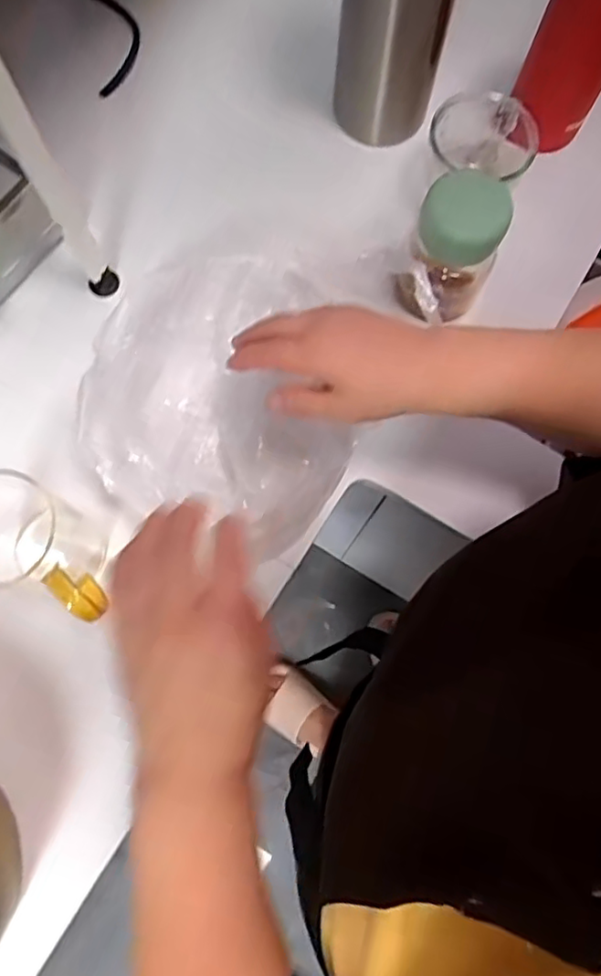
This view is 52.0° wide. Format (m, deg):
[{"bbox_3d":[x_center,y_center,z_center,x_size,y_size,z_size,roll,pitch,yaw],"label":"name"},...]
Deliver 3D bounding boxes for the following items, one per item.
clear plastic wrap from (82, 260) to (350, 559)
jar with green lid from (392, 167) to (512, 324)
[{"bbox_3d":[-0.055,-0.085,0.518,0.212,0.071,0.240,23,78,5],"label":"clear plastic wrap"},{"bbox_3d":[0.127,-0.196,0.514,0.066,0.110,0.072,0,77,-1],"label":"jar with green lid"}]

